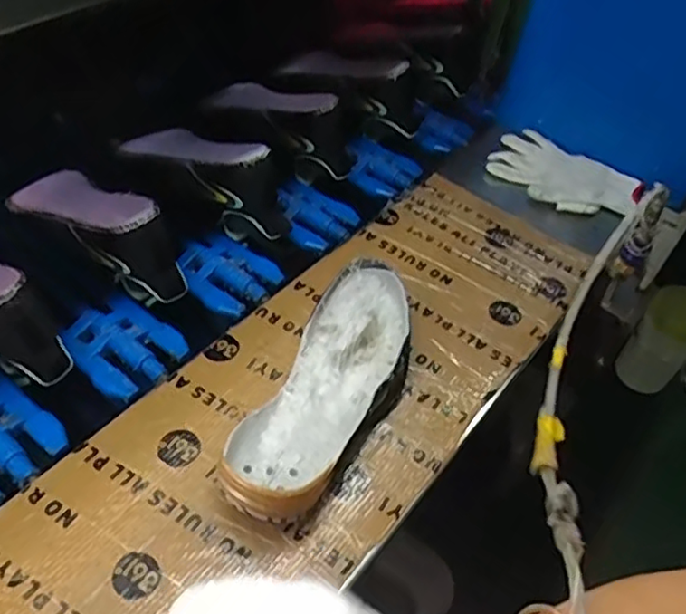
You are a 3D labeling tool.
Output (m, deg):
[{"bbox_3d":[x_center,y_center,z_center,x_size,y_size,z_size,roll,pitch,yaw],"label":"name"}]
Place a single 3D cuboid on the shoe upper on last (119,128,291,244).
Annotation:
[{"bbox_3d":[-0.152,-0.158,0.752,0.220,0.108,0.087,31,52,18],"label":"shoe upper on last"}]

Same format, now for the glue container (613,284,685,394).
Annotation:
[{"bbox_3d":[0.404,0.045,0.813,0.074,0.141,0.059,39,55,24],"label":"glue container"}]

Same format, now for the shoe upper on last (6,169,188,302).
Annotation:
[{"bbox_3d":[-0.255,-0.079,0.667,0.221,0.106,0.074,35,54,21],"label":"shoe upper on last"}]

